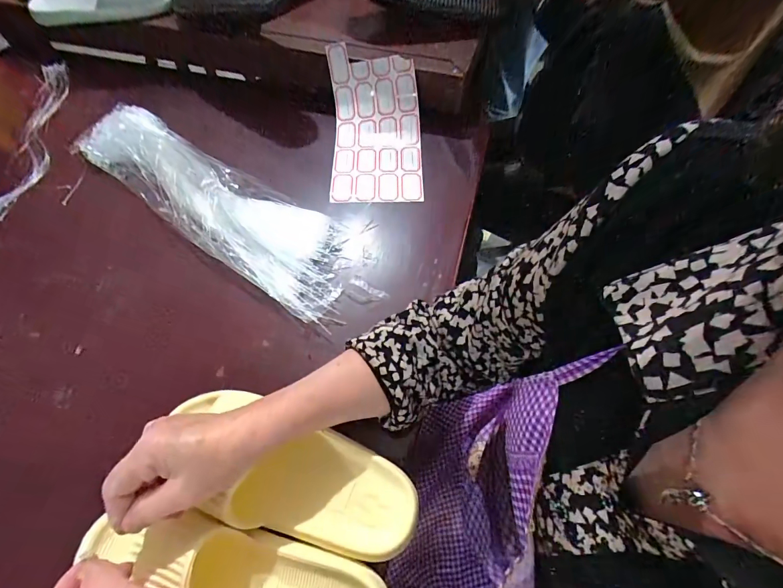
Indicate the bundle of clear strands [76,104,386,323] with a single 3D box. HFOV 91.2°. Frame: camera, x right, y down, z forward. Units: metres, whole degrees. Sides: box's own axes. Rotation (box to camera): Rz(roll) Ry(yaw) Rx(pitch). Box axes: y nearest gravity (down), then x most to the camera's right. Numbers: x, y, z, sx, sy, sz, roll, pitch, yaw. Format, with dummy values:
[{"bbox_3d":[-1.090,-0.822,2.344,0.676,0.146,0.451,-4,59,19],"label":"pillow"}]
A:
[{"bbox_3d":[-0.239,-0.128,0.540,0.514,0.041,0.139,32,65,17],"label":"bundle of clear strands"}]

